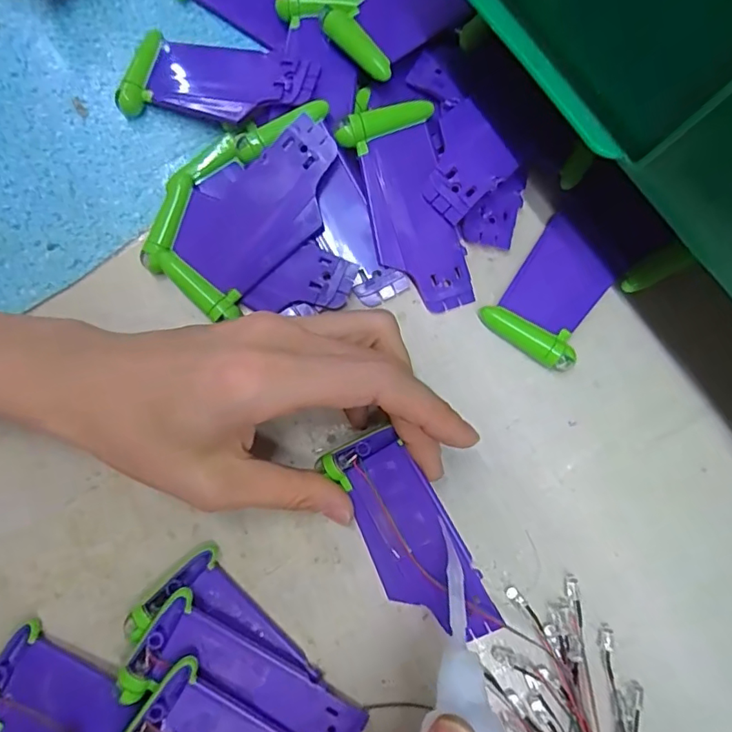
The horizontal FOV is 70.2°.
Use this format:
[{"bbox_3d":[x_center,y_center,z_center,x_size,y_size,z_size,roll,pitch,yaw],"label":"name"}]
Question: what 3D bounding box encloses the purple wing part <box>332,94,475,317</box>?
[{"bbox_3d":[0.021,-0.068,0.228,0.039,0.007,0.089,-21,94,-4],"label":"purple wing part"}]

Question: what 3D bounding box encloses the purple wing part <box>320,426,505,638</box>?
[{"bbox_3d":[0.017,0.069,0.212,0.038,0.011,0.089,-35,84,18],"label":"purple wing part"}]

